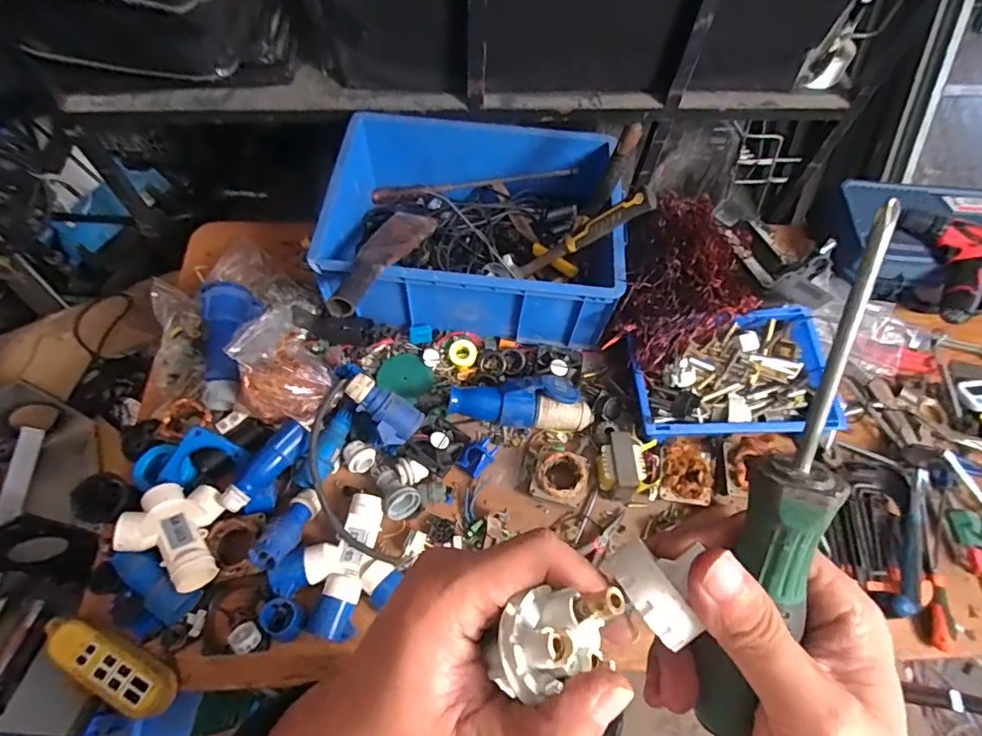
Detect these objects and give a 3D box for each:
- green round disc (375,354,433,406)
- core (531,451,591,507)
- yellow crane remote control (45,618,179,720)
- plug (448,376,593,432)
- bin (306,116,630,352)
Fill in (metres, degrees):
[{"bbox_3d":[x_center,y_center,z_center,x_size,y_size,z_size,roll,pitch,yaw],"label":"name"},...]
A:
[{"bbox_3d":[-0.143,0.015,0.889,0.088,0.014,0.078,32,65,6],"label":"green round disc"},{"bbox_3d":[0.107,0.172,0.815,0.083,0.049,0.077,21,63,8],"label":"core"},{"bbox_3d":[-0.489,0.380,0.678,0.181,0.035,0.067,35,64,-3],"label":"yellow crane remote control"},{"bbox_3d":[0.049,0.055,0.843,0.223,0.062,0.073,0,62,-4],"label":"plug"},{"bbox_3d":[-0.023,-0.261,0.939,0.475,0.166,0.393,5,62,0],"label":"bin"}]

